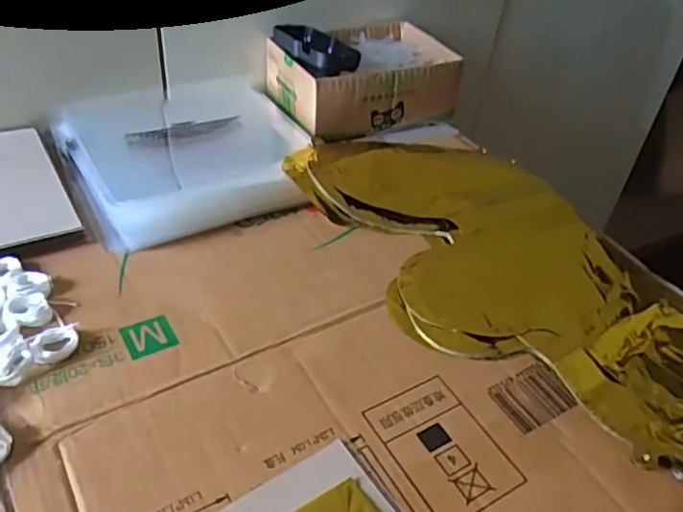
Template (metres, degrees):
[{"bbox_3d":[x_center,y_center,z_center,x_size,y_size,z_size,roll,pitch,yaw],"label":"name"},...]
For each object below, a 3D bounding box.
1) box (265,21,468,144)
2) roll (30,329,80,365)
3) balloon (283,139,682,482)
[{"bbox_3d":[0.024,-0.202,0.708,0.188,0.064,0.143,-14,45,-24],"label":"box"},{"bbox_3d":[-0.191,0.059,0.422,0.029,0.010,0.022,-18,47,-26],"label":"roll"},{"bbox_3d":[0.140,0.012,0.515,0.214,0.023,0.450,-17,46,-26],"label":"balloon"}]

